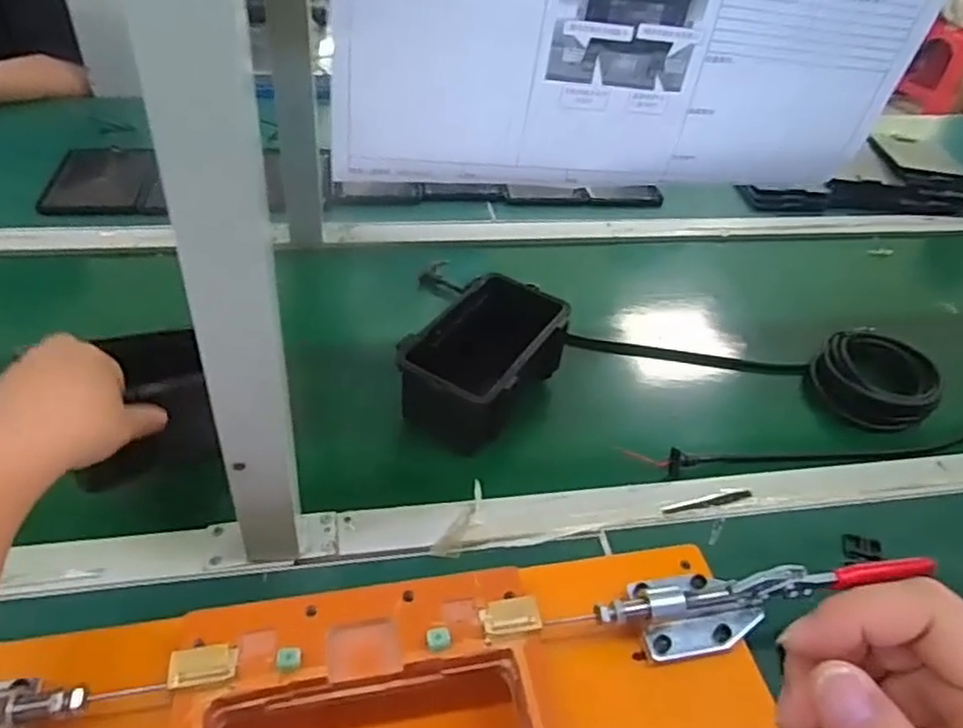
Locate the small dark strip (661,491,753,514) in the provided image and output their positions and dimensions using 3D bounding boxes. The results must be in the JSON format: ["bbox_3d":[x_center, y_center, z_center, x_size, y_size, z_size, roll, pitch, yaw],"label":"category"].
[{"bbox_3d":[0.201,0.122,0.597,0.087,0.006,0.010,-9,45,-17],"label":"small dark strip"}]

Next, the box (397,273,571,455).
[{"bbox_3d":[0.006,-0.003,0.650,0.108,0.082,0.177,27,47,20],"label":"box"}]

